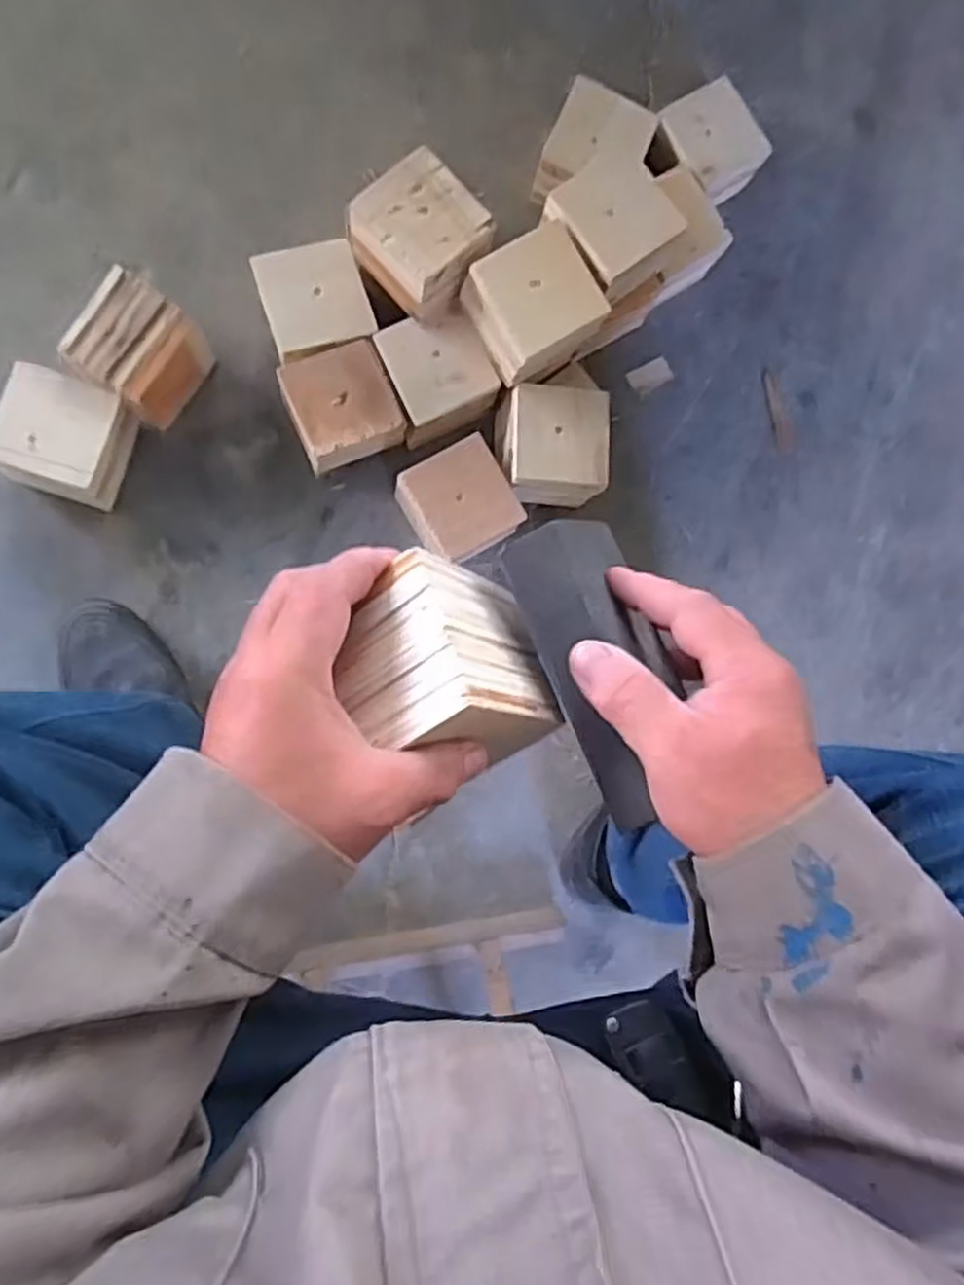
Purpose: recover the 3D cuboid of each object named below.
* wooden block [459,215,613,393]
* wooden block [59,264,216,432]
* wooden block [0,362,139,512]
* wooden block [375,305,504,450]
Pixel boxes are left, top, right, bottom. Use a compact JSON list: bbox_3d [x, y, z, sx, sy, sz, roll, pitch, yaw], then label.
[{"bbox_3d":[0.045,-0.295,0.697,0.095,0.076,0.101,-33,91,-9],"label":"wooden block"},{"bbox_3d":[-0.309,-0.262,0.711,0.090,0.082,0.100,35,84,-5],"label":"wooden block"},{"bbox_3d":[-0.375,-0.181,0.703,0.097,0.074,0.100,19,86,-7],"label":"wooden block"},{"bbox_3d":[-0.044,-0.255,0.754,0.094,0.069,0.098,-21,91,-8],"label":"wooden block"}]

